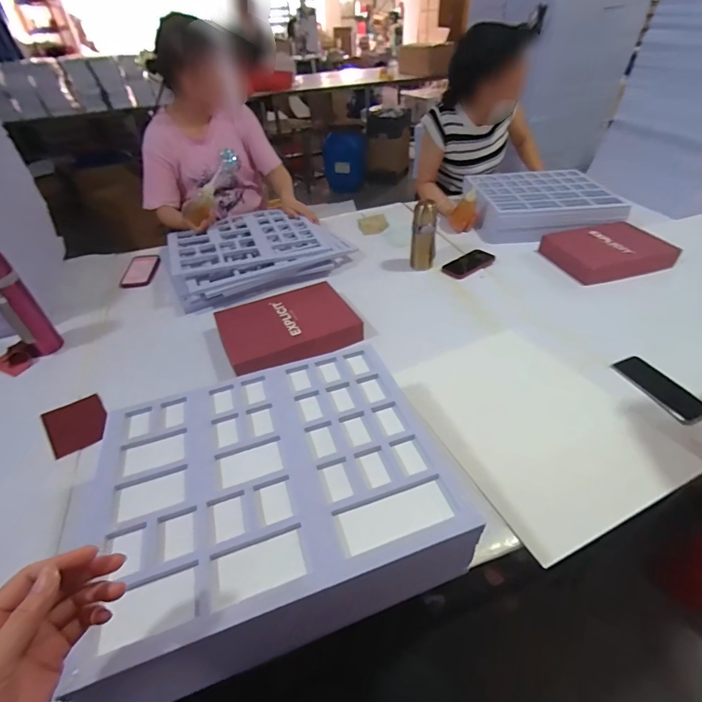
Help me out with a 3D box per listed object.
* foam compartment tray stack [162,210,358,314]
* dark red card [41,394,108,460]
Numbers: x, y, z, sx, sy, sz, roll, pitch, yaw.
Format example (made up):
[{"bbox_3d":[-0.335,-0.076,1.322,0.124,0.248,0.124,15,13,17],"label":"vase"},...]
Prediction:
[{"bbox_3d":[-0.289,-0.314,1.167,0.531,0.088,0.387,-20,44,-18],"label":"foam compartment tray stack"},{"bbox_3d":[-0.553,0.151,0.773,0.008,0.099,0.107,8,22,30],"label":"dark red card"}]

